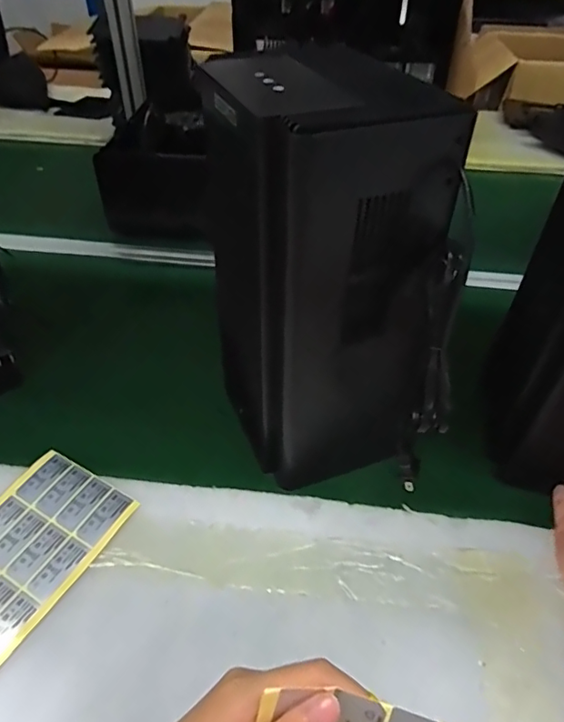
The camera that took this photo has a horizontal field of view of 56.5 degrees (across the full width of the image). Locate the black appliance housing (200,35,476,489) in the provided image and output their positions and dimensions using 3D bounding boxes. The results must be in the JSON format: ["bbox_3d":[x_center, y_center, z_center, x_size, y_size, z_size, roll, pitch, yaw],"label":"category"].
[{"bbox_3d":[0.036,-0.063,0.455,0.165,0.349,0.148,-10,46,-10],"label":"black appliance housing"}]

